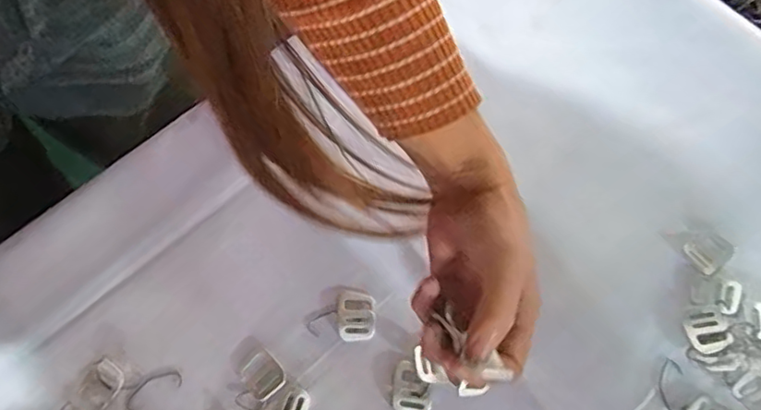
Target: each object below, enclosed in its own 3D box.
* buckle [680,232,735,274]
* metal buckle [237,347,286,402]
[{"bbox_3d":[0.231,0.033,0.417,0.030,0.004,0.026,-32,70,-10],"label":"buckle"},{"bbox_3d":[-0.079,0.113,0.394,0.029,0.004,0.025,42,75,17],"label":"metal buckle"}]

